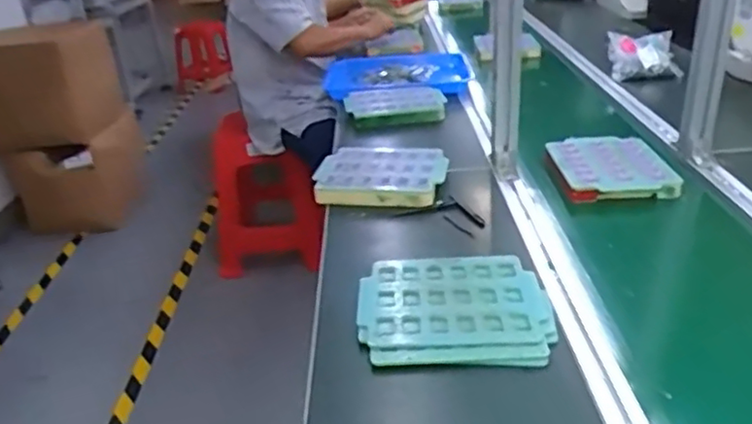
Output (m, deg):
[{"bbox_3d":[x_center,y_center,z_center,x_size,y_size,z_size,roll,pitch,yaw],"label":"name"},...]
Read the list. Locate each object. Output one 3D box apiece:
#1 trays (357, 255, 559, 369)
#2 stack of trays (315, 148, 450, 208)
[{"bbox_3d":[0.096,0.123,0.799,0.228,0.029,0.203,-2,27,5],"label":"trays"},{"bbox_3d":[0.010,-0.061,1.136,0.225,0.043,0.200,0,28,10],"label":"stack of trays"}]

